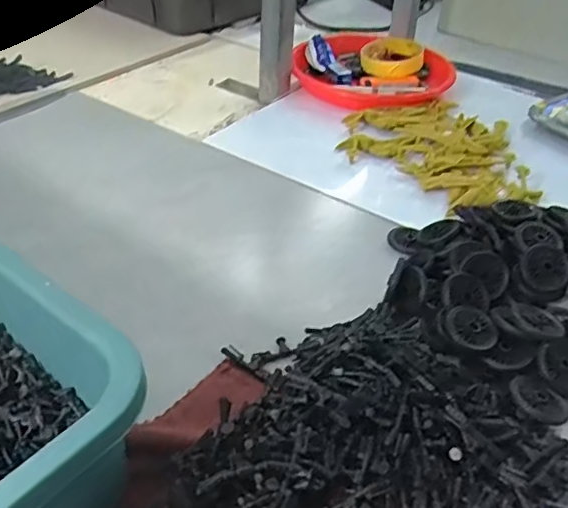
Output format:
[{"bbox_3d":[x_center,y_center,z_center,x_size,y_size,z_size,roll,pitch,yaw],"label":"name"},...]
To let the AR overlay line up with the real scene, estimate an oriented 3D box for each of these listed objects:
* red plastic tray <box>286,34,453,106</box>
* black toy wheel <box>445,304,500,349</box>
[{"bbox_3d":[0.126,-0.262,0.820,0.209,0.039,0.224,20,41,19],"label":"red plastic tray"},{"bbox_3d":[0.134,0.055,0.415,0.035,0.014,0.033,3,39,-2],"label":"black toy wheel"}]

